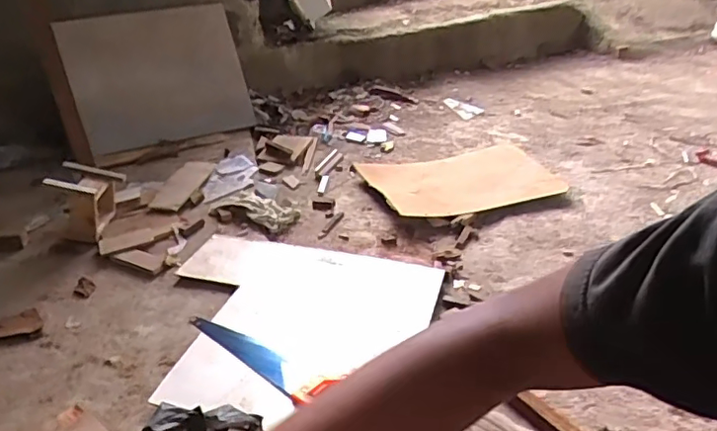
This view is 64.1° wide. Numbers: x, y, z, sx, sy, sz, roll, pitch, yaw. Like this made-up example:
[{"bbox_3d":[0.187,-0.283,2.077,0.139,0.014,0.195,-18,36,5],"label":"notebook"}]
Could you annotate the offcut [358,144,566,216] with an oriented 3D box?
[{"bbox_3d":[0.317,-0.118,1.750,0.536,0.032,0.401,-9,33,-13],"label":"offcut"}]

